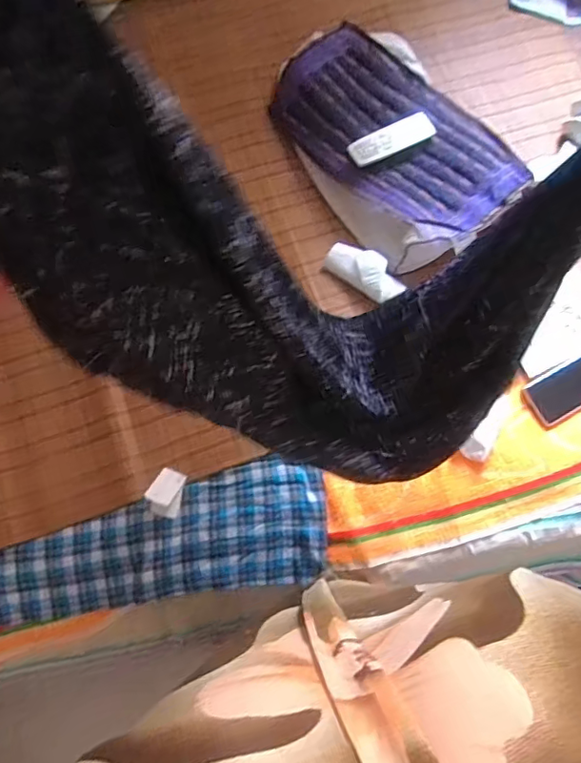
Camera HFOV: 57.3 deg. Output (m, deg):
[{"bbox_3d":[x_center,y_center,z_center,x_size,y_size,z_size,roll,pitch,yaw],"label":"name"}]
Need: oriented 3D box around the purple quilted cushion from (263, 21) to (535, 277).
[{"bbox_3d":[0.195,-0.471,1.040,0.332,0.092,0.538,-32,76,-12],"label":"purple quilted cushion"}]

